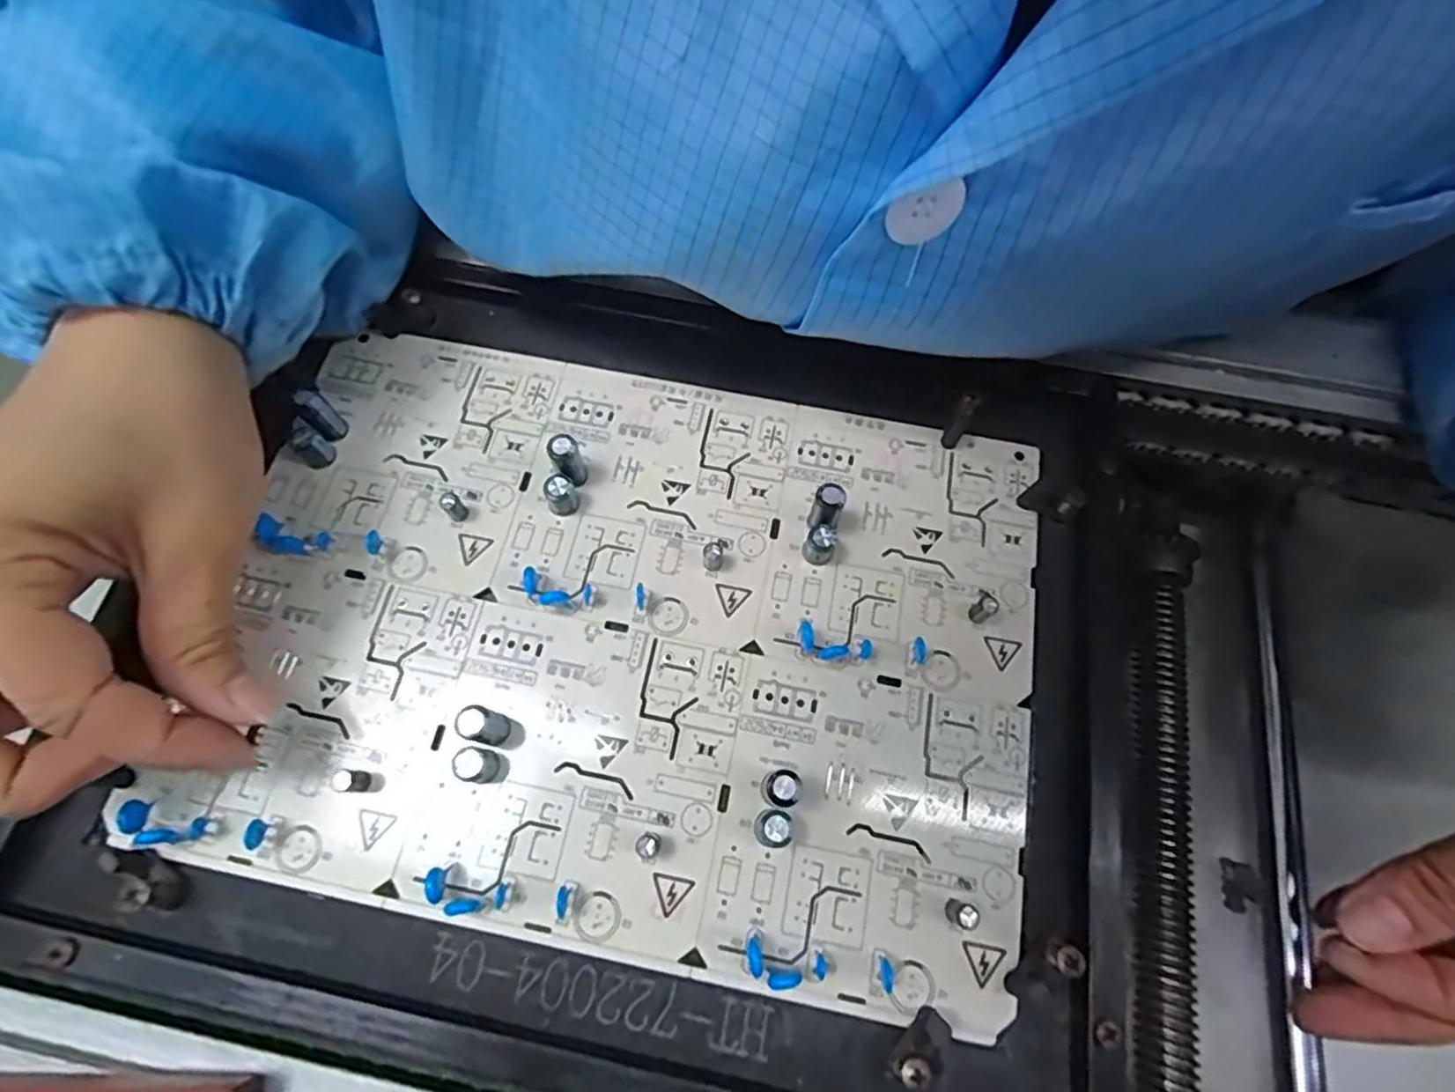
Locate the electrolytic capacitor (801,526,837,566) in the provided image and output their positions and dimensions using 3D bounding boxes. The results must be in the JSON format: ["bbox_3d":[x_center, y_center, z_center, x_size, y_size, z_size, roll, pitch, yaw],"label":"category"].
[{"bbox_3d":[0.031,0.000,0.238,0.010,0.013,0.009,21,68,7],"label":"electrolytic capacitor"}]

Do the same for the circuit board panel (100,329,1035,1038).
[{"bbox_3d":[-0.033,0.025,0.230,0.257,0.009,0.188,11,67,3],"label":"circuit board panel"}]

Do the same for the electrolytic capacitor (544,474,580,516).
[{"bbox_3d":[-0.058,-0.018,0.243,0.010,0.013,0.010,1,67,-2],"label":"electrolytic capacitor"}]

